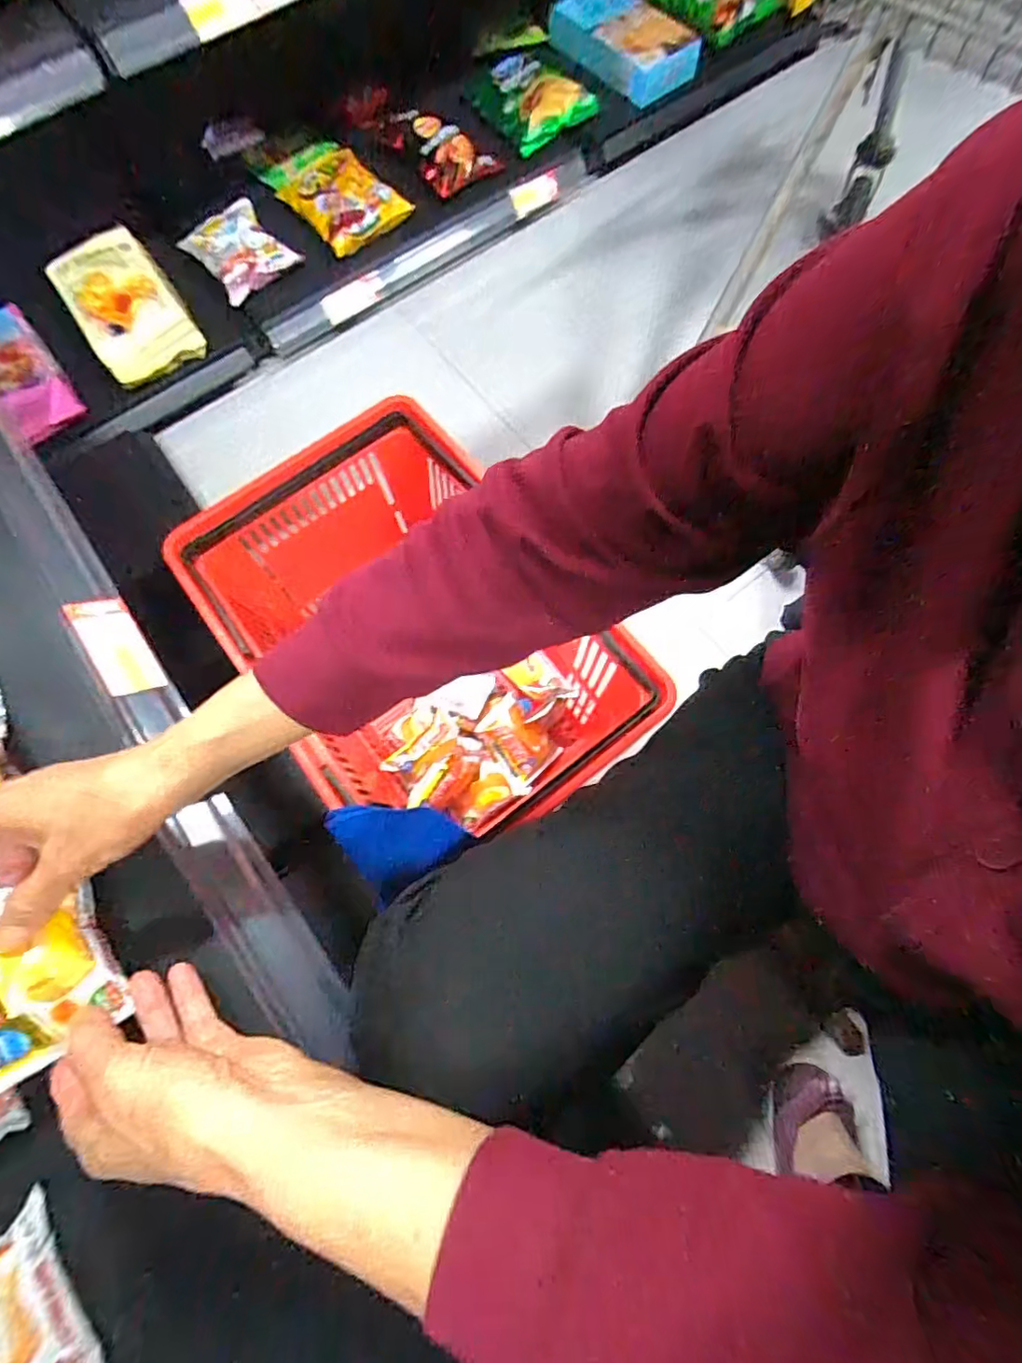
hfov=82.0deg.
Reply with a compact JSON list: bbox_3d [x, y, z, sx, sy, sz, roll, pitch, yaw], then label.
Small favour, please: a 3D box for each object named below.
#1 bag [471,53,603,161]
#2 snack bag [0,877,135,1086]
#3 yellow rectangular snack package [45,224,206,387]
[{"bbox_3d":[0.033,-1.016,1.026,0.202,0.053,0.145,-31,73,-8],"label":"bag"},{"bbox_3d":[-0.272,0.162,0.331,0.068,0.043,0.097,-26,73,-7],"label":"snack bag"},{"bbox_3d":[-0.604,-0.589,0.917,0.147,0.089,0.213,-35,74,-9],"label":"yellow rectangular snack package"}]

